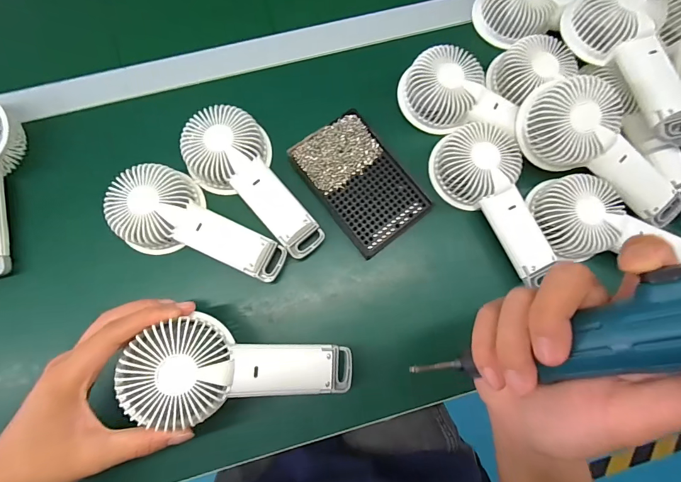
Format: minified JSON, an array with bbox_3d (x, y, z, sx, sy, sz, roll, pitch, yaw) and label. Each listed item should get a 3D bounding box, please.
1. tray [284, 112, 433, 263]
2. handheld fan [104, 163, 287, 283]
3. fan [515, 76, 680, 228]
[{"bbox_3d":[0.020,-0.062,0.376,0.087,0.029,0.135,-36,82,-8],"label":"tray"},{"bbox_3d":[-0.139,-0.014,0.352,0.178,0.044,0.084,20,79,3],"label":"handheld fan"},{"bbox_3d":[0.263,-0.083,0.361,0.183,0.048,0.083,39,103,-9],"label":"fan"}]

